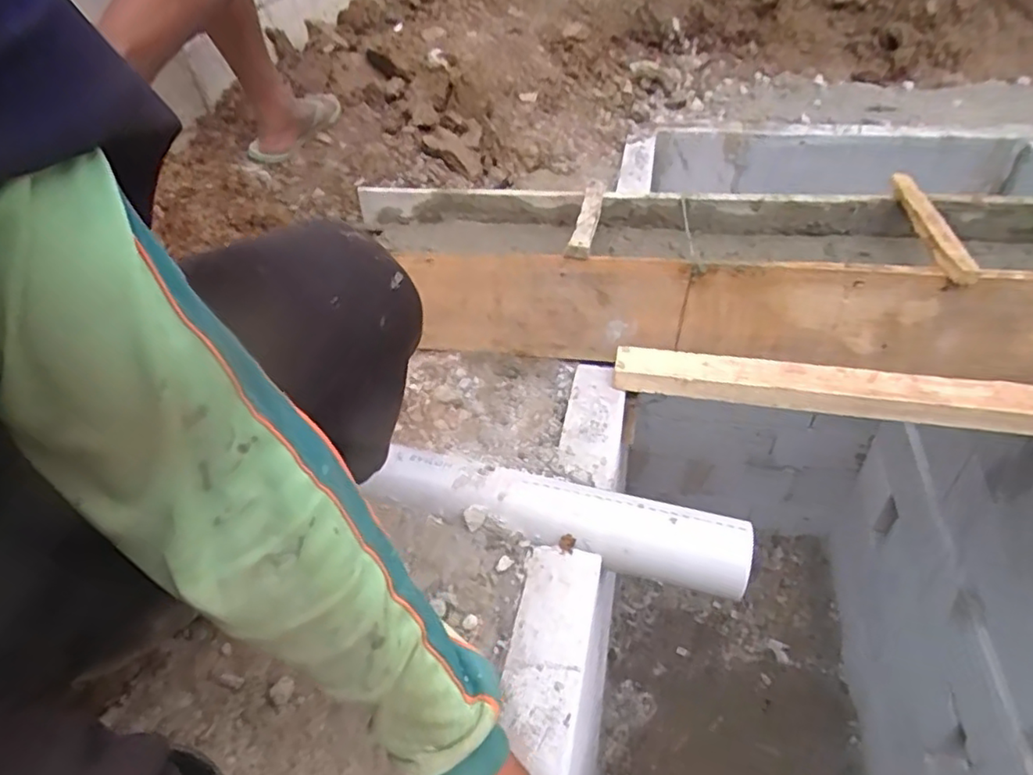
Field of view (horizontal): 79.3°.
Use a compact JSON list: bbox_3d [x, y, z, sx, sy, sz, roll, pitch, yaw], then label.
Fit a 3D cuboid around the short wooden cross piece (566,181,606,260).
[{"bbox_3d":[0.107,-0.258,0.921,0.032,0.023,0.219,7,44,12],"label":"short wooden cross piece"}]

